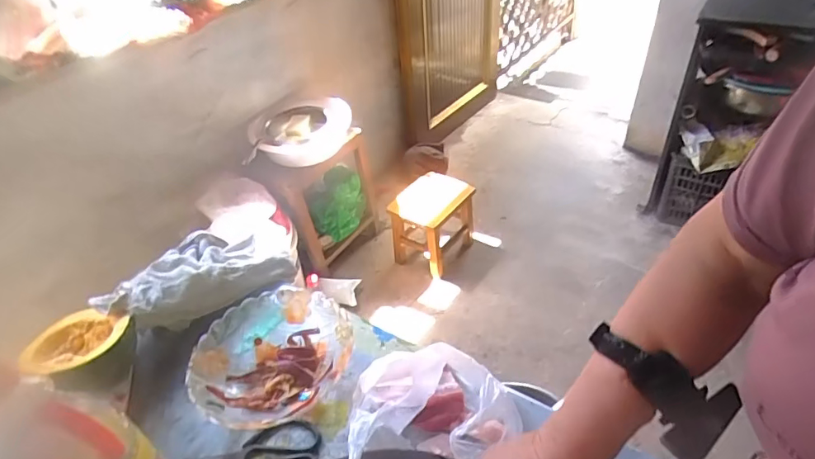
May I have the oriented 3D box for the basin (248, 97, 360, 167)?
[{"bbox_3d":[-0.341,-0.335,1.652,0.349,0.125,0.271,-21,42,-19],"label":"basin"}]

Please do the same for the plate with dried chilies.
[{"bbox_3d":[-0.198,0.181,0.706,0.203,0.068,0.215,-3,39,3],"label":"plate with dried chilies"}]

